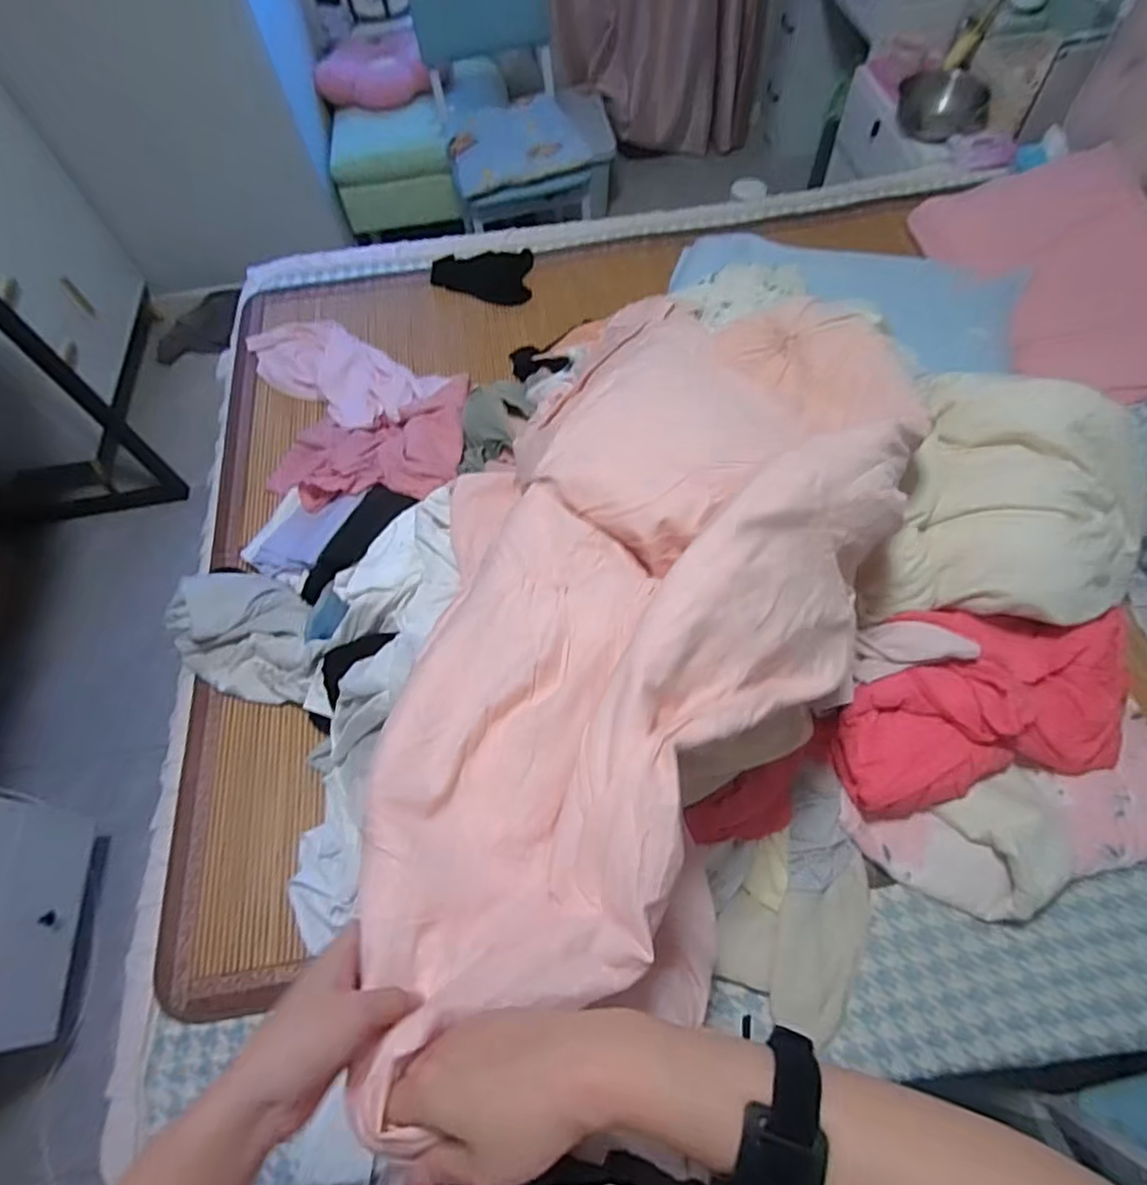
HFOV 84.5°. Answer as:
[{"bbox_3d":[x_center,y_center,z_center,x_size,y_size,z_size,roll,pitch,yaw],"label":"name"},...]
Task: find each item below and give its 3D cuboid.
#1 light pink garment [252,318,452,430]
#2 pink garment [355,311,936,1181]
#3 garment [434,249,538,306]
[{"bbox_3d":[-0.505,-0.477,1.351,0.473,0.062,0.204,33,70,17],"label":"light pink garment"},{"bbox_3d":[0.117,-0.069,0.723,0.424,0.141,1.029,24,53,14],"label":"pink garment"},{"bbox_3d":[-0.218,-0.777,1.528,0.239,0.022,0.162,8,65,7],"label":"garment"}]

